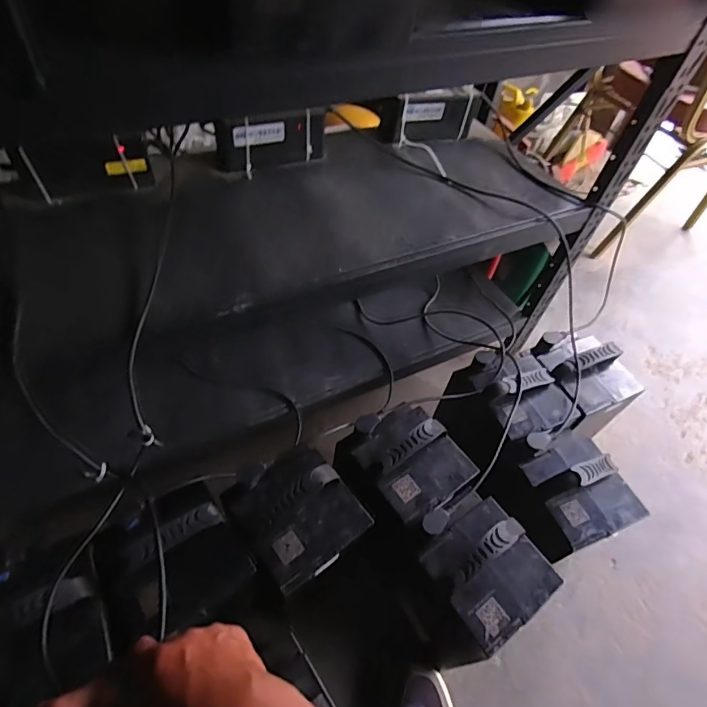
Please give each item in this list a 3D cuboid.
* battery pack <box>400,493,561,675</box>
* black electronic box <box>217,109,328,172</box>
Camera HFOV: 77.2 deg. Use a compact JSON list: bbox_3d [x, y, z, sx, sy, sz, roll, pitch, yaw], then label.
[{"bbox_3d":[0.178,0.352,0.679,0.151,0.254,0.142,-26,59,-24],"label":"battery pack"},{"bbox_3d":[-0.137,-0.364,0.757,0.185,0.089,0.045,-11,55,-15],"label":"black electronic box"}]

